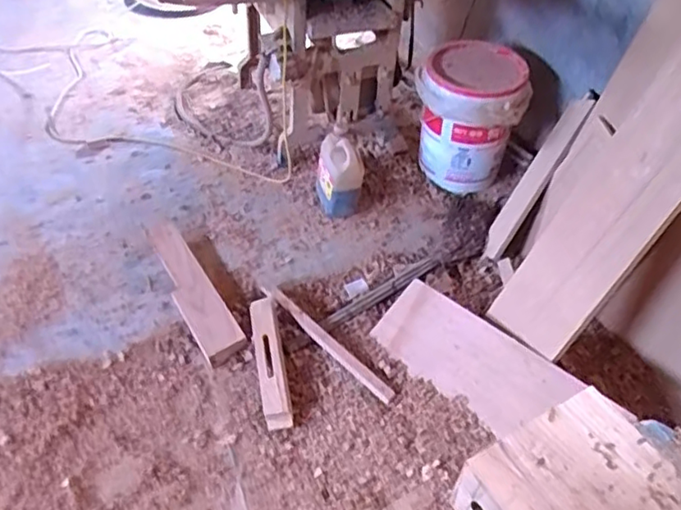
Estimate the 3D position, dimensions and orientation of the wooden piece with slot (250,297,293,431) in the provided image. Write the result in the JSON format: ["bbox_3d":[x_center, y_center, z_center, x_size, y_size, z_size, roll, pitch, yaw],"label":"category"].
[{"bbox_3d":[-0.174,0.256,1.519,0.061,0.033,0.358,-6,49,-12],"label":"wooden piece with slot"}]

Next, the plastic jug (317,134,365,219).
[{"bbox_3d":[-0.007,-0.247,1.854,0.106,0.226,0.173,-13,50,-17],"label":"plastic jug"}]

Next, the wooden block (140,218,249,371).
[{"bbox_3d":[-0.413,0.099,1.717,0.116,0.059,0.519,-23,54,-25],"label":"wooden block"}]

